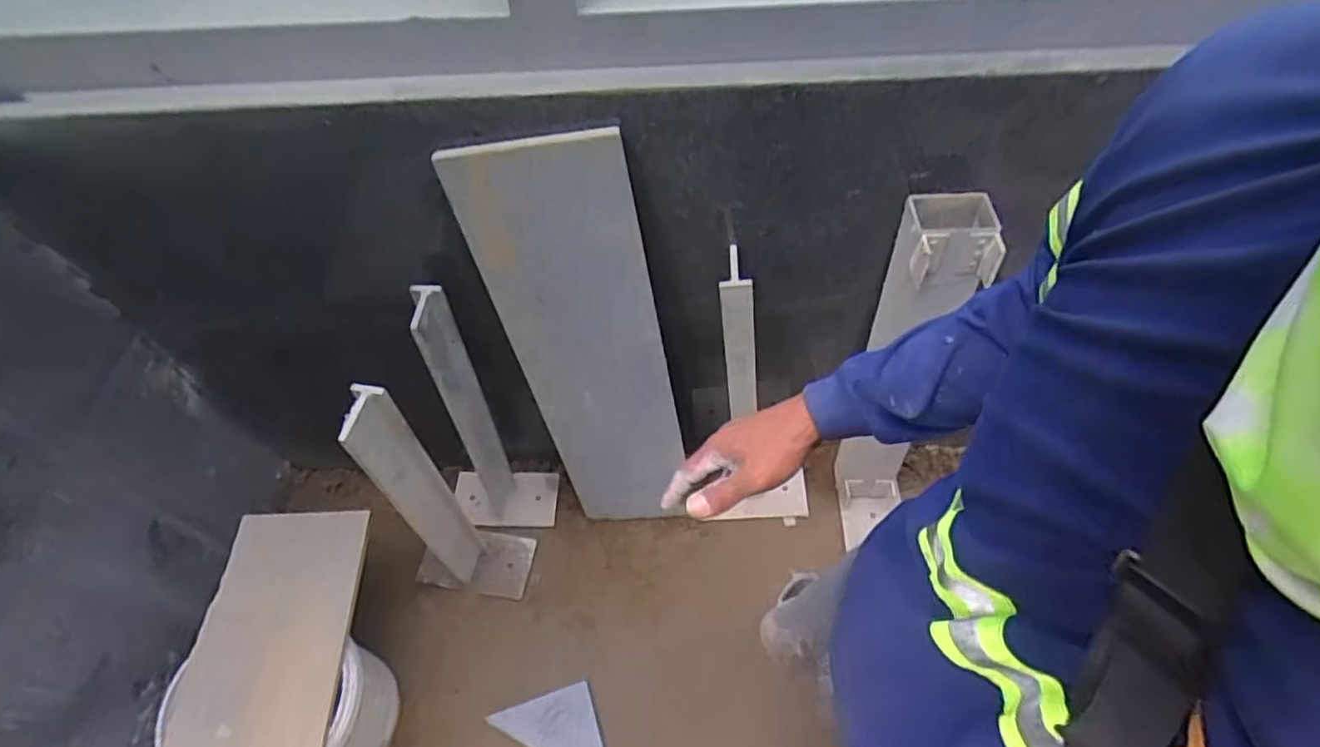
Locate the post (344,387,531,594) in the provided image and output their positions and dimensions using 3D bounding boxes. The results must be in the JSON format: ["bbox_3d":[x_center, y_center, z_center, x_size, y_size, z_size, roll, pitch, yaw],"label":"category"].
[{"bbox_3d":[-0.427,0.228,1.205,0.223,0.685,0.149,8,56,7],"label":"post"}]

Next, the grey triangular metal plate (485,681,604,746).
[{"bbox_3d":[-0.191,0.688,1.296,0.262,0.012,0.137,20,65,15],"label":"grey triangular metal plate"}]

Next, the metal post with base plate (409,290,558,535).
[{"bbox_3d":[-0.372,0.104,1.292,0.239,0.690,0.143,-1,56,1],"label":"metal post with base plate"}]

